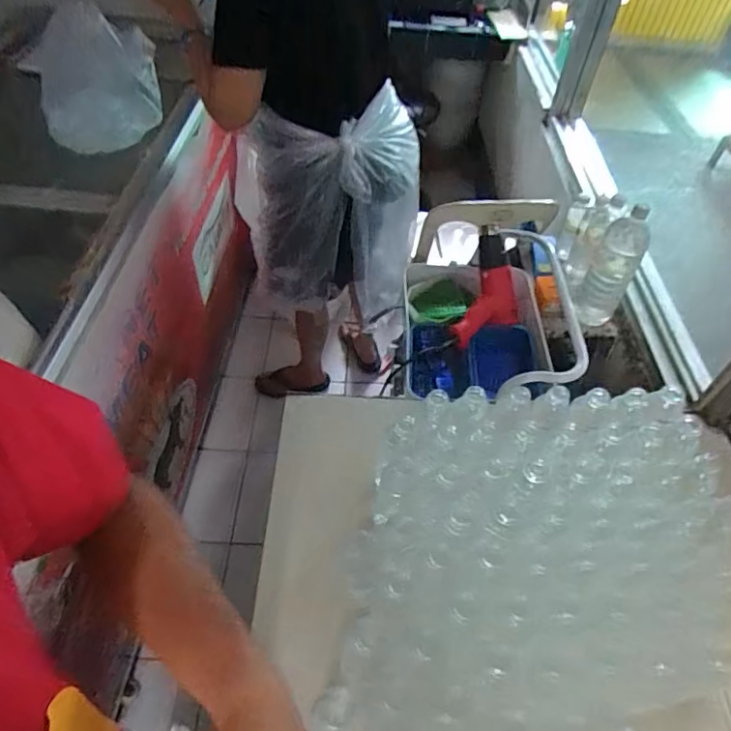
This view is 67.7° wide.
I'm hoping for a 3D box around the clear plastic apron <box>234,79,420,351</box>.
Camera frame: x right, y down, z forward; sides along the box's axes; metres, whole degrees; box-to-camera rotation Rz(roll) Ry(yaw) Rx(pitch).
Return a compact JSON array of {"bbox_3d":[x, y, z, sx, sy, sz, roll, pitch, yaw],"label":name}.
[{"bbox_3d":[-0.075,-0.336,1.404,0.379,0.617,0.260,4,49,-1],"label":"clear plastic apron"}]

